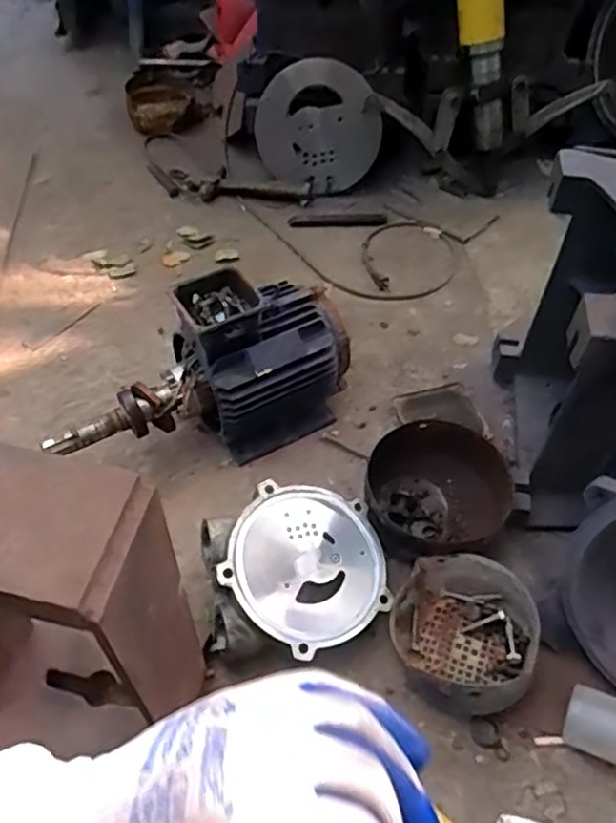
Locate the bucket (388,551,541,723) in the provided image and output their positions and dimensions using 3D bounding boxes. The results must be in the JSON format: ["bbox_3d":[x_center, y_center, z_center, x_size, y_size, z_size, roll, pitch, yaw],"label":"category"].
[{"bbox_3d":[0.189,0.266,0.789,0.172,0.085,0.175,0,50,0],"label":"bucket"}]

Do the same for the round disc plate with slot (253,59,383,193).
[{"bbox_3d":[0.020,-0.598,1.387,0.255,0.255,0.018,-8,31,12],"label":"round disc plate with slot"}]

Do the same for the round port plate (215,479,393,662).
[{"bbox_3d":[-0.001,0.185,0.794,0.201,0.012,0.201,11,57,-17],"label":"round port plate"}]

